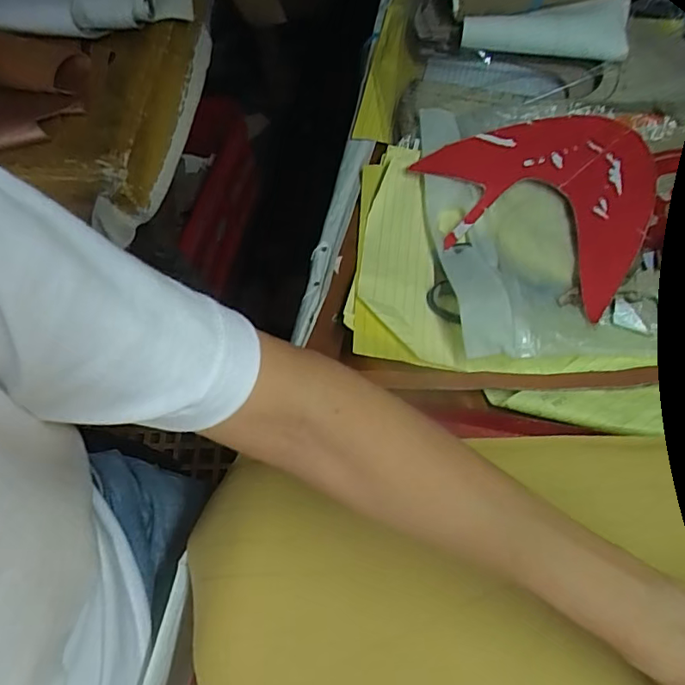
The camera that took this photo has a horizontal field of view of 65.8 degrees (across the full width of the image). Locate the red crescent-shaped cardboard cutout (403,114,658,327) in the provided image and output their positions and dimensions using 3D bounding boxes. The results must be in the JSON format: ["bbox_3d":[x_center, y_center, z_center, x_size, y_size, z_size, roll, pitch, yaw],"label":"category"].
[{"bbox_3d":[0.189,-0.152,0.505,0.205,0.013,0.208,32,67,15],"label":"red crescent-shaped cardboard cutout"}]

